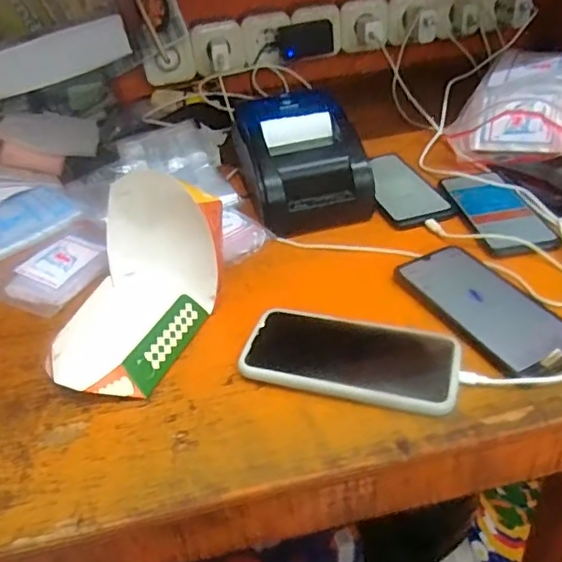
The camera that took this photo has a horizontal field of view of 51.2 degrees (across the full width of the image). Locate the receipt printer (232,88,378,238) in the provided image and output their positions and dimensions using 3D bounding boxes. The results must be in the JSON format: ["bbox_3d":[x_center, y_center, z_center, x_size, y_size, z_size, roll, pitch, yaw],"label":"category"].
[{"bbox_3d":[0.020,-0.140,0.677,0.138,0.102,0.156,-13,37,-9],"label":"receipt printer"}]

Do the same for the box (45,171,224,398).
[{"bbox_3d":[-0.123,-0.006,0.519,0.120,0.109,0.203,1,37,10],"label":"box"}]

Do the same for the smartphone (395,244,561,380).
[{"bbox_3d":[0.181,0.021,0.513,0.088,0.012,0.170,-18,38,-16],"label":"smartphone"}]

